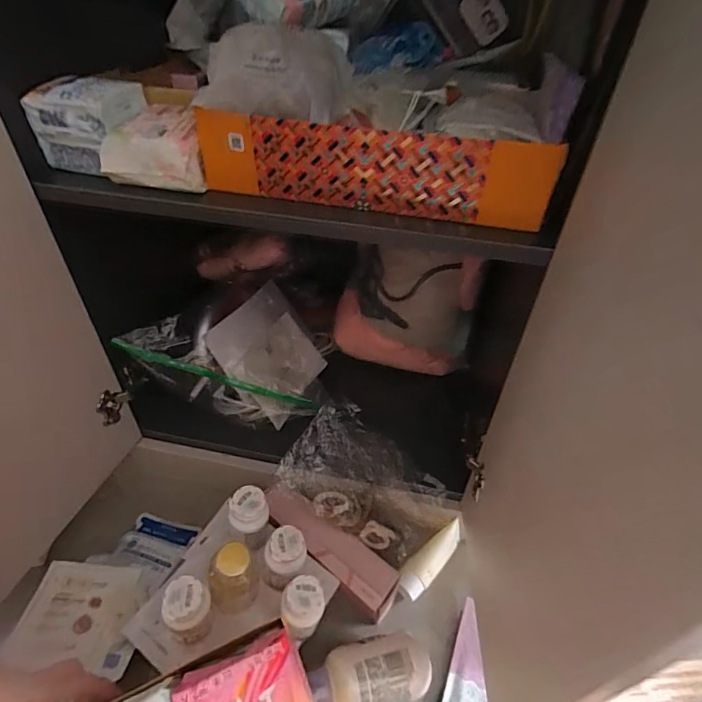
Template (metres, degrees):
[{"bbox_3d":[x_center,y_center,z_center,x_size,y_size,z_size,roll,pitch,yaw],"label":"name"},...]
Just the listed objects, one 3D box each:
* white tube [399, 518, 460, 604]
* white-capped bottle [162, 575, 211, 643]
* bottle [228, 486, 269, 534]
[{"bbox_3d":[0.121,0.305,0.655,0.125,0.030,0.038,-40,55,-19],"label":"white tube"},{"bbox_3d":[-0.182,0.292,0.493,0.053,0.093,0.044,-26,49,-29],"label":"white-capped bottle"},{"bbox_3d":[-0.130,0.200,0.557,0.046,0.039,0.043,1,42,-1],"label":"bottle"}]

